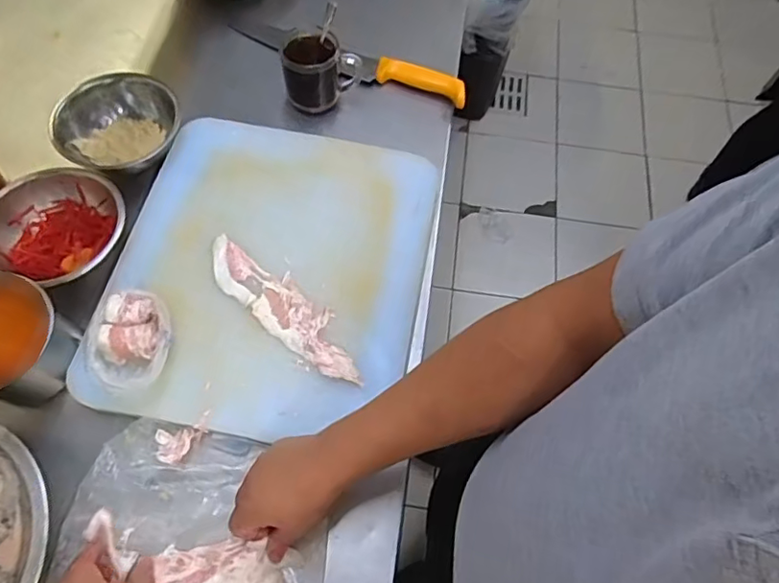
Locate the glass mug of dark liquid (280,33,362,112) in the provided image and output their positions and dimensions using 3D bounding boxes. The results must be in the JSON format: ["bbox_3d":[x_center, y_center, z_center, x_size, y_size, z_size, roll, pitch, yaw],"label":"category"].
[{"bbox_3d":[-0.093,-0.302,0.764,0.101,0.086,0.071,-9,65,-7],"label":"glass mug of dark liquid"}]

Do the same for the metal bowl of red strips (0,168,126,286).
[{"bbox_3d":[-0.388,-0.077,0.637,0.136,0.063,0.138,1,64,-2],"label":"metal bowl of red strips"}]

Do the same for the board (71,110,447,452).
[{"bbox_3d":[-0.131,-0.032,0.636,0.330,0.020,0.380,10,64,2],"label":"board"}]

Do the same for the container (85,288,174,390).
[{"bbox_3d":[-0.266,0.047,0.571,0.077,0.040,0.108,-14,66,-9],"label":"container"}]

